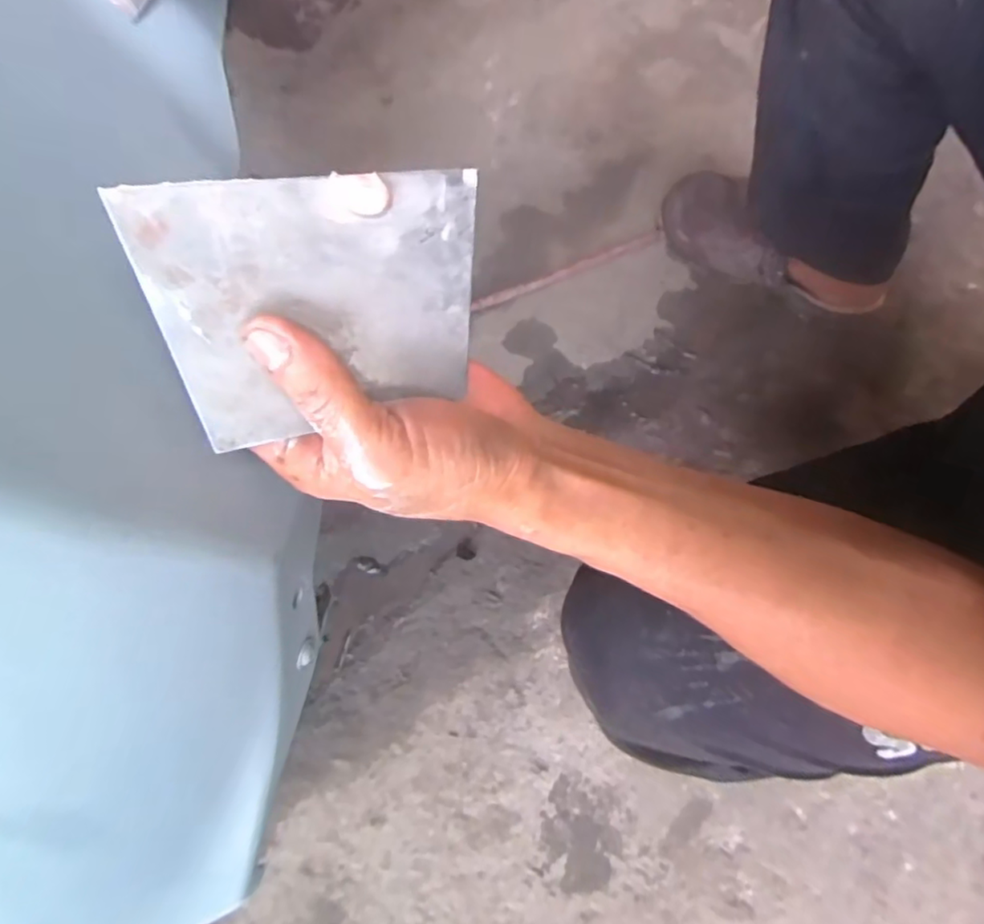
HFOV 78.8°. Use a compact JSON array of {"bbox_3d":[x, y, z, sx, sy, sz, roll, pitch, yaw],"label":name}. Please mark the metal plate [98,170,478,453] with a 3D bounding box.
[{"bbox_3d":[-0.059,-0.058,0.221,0.117,0.004,0.087,-17,119,-23],"label":"metal plate"}]

